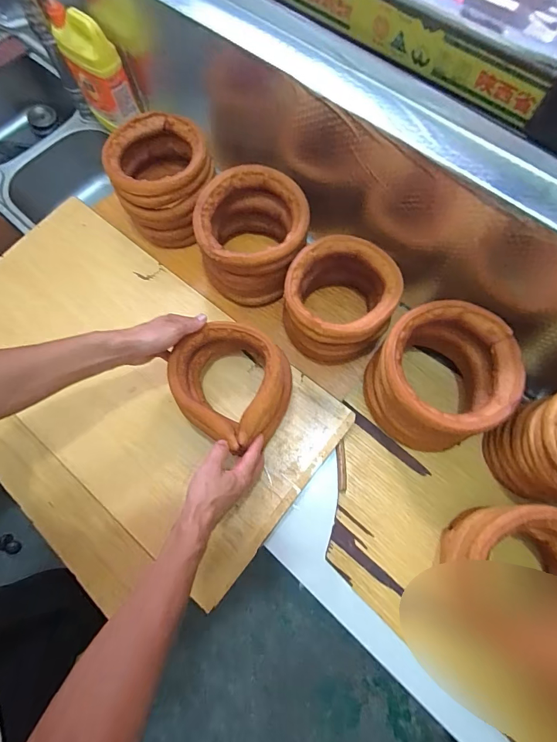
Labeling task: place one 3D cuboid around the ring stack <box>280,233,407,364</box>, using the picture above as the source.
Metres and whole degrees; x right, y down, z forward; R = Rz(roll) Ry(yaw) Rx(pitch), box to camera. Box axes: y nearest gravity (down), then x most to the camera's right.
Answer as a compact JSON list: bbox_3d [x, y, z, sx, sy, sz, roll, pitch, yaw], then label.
[{"bbox_3d":[0.107,-0.121,0.649,0.181,0.132,0.188,6,73,3],"label":"ring stack"}]

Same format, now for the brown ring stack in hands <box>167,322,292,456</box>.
[{"bbox_3d":[-0.078,0.024,0.621,0.191,0.111,0.178,33,76,11],"label":"brown ring stack in hands"}]

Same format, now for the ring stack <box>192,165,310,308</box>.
[{"bbox_3d":[-0.045,-0.251,0.686,0.193,0.146,0.210,8,73,4],"label":"ring stack"}]

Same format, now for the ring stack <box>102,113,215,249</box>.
[{"bbox_3d":[-0.226,-0.381,0.733,0.187,0.153,0.192,-11,73,-2],"label":"ring stack"}]

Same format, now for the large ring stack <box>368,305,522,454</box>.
[{"bbox_3d":[0.257,0.011,0.596,0.203,0.158,0.190,-44,77,-11],"label":"large ring stack"}]

